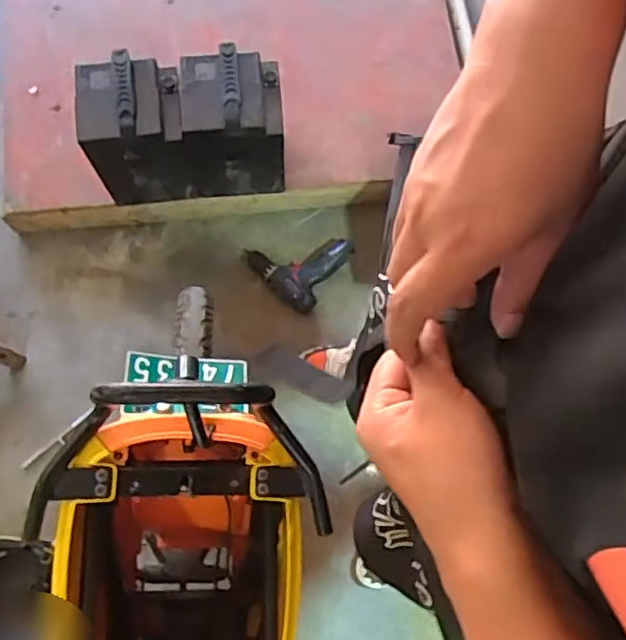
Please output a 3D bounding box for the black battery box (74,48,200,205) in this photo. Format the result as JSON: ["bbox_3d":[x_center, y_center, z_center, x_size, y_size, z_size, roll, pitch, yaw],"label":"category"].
[{"bbox_3d":[-0.328,-0.359,1.244,0.181,0.284,0.157,-5,73,-1],"label":"black battery box"}]

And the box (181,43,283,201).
[{"bbox_3d":[-0.161,-0.377,1.248,0.202,0.261,0.157,-4,73,0],"label":"box"}]

